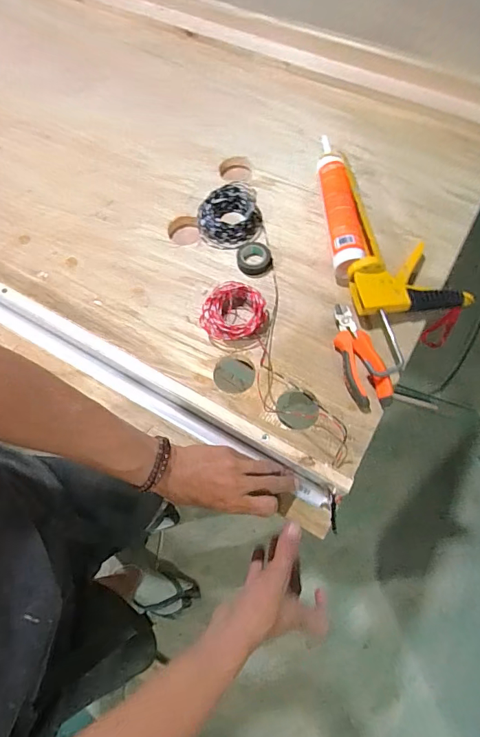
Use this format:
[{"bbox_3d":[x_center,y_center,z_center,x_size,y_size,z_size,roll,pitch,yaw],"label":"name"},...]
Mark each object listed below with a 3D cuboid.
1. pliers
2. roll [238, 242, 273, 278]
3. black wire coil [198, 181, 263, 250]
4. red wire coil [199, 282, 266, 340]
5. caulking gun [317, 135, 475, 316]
[{"bbox_3d":[0.158,-0.018,0.559,0.049,0.022,0.148,-13,64,-2],"label":"pliers"},{"bbox_3d":[0.023,-0.166,0.635,0.053,0.013,0.056,-2,64,3],"label":"roll"},{"bbox_3d":[-0.018,-0.238,0.655,0.097,0.041,0.094,-2,64,3],"label":"black wire coil"},{"bbox_3d":[-0.008,-0.077,0.588,0.083,0.031,0.083,-2,64,3],"label":"red wire coil"},{"bbox_3d":[0.202,-0.240,0.636,0.170,0.055,0.356,-12,64,-2],"label":"caulking gun"}]

